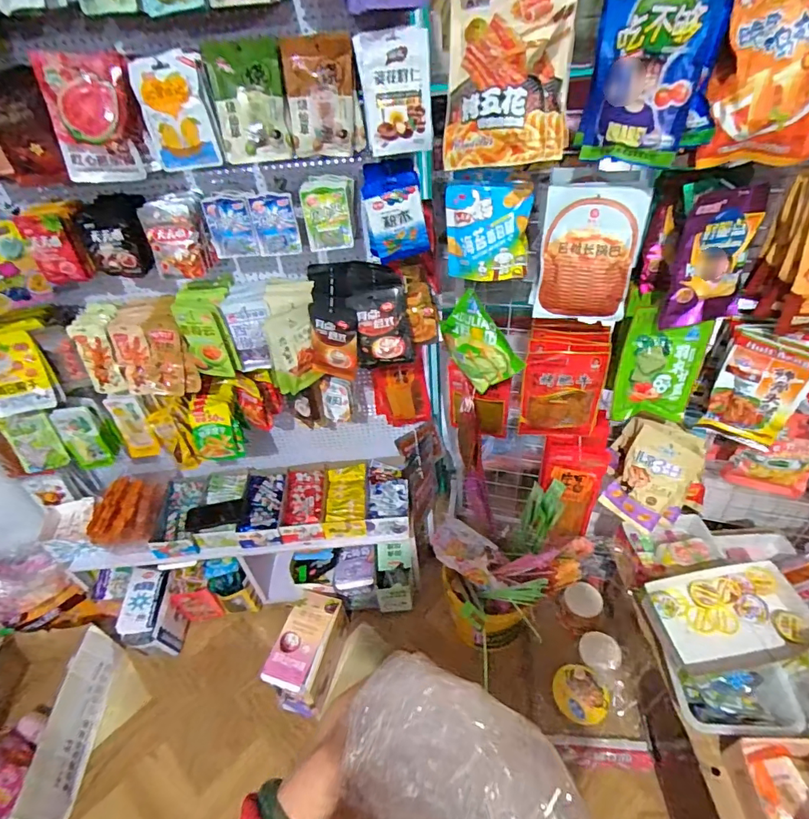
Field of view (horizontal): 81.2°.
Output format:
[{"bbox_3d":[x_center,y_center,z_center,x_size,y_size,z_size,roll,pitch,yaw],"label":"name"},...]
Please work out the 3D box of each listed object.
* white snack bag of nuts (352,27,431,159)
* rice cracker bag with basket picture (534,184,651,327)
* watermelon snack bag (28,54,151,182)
[{"bbox_3d":[-0.013,-0.510,0.768,0.105,0.160,0.042,-18,43,-15],"label":"white snack bag of nuts"},{"bbox_3d":[0.320,-0.266,0.828,0.157,0.217,0.054,6,42,13],"label":"rice cracker bag with basket picture"},{"bbox_3d":[-0.492,-0.459,0.755,0.137,0.166,0.046,-12,41,-8],"label":"watermelon snack bag"}]

